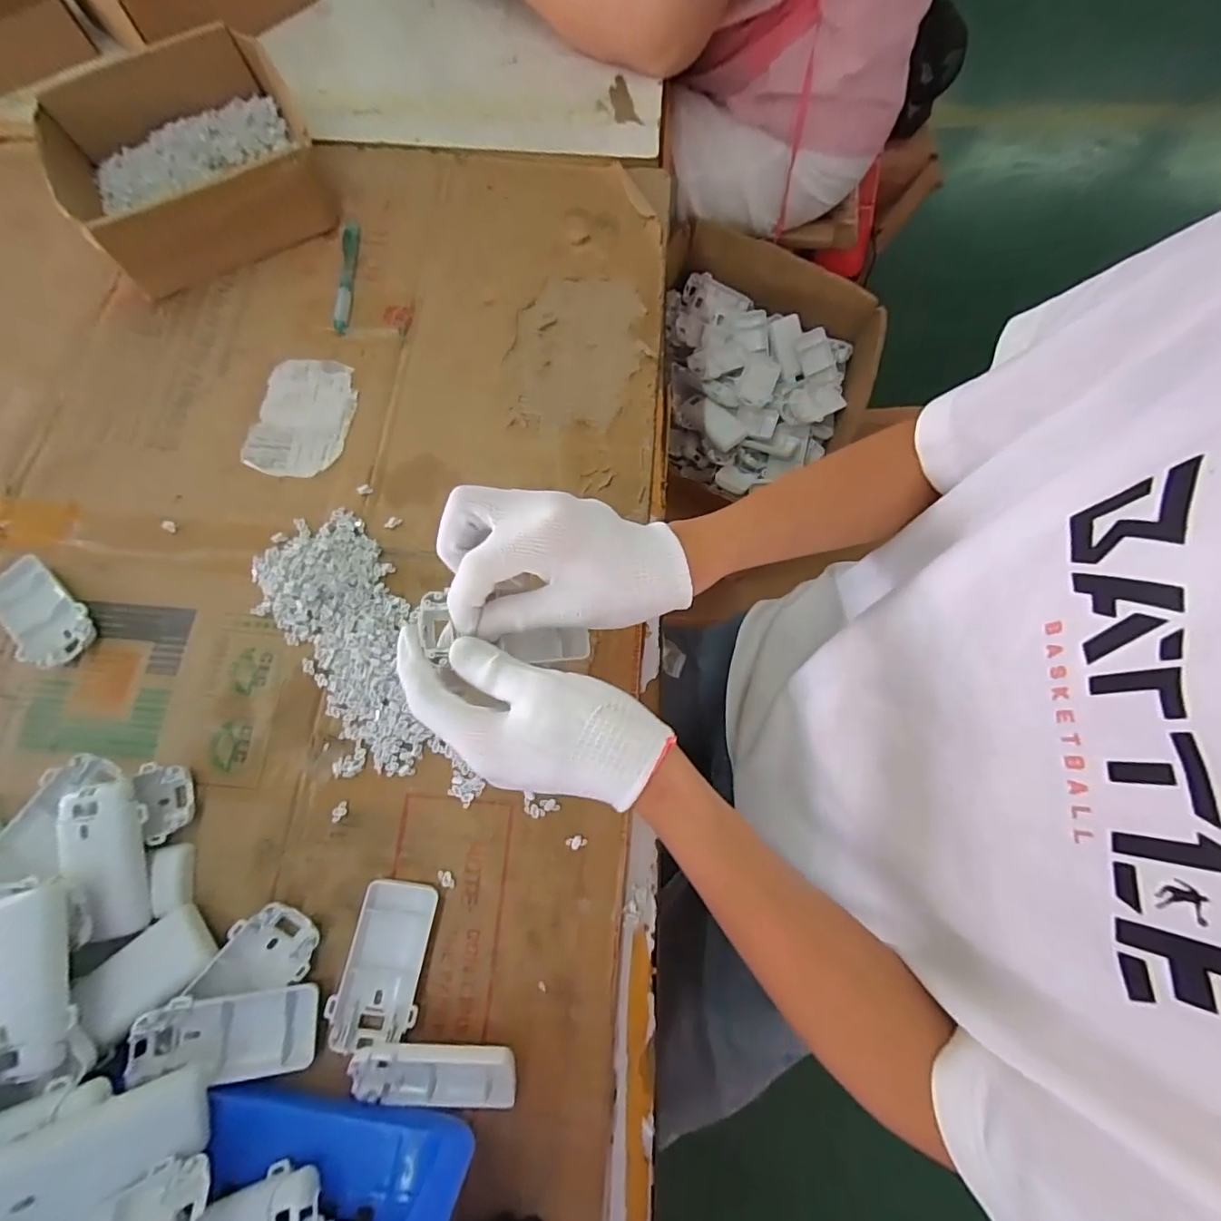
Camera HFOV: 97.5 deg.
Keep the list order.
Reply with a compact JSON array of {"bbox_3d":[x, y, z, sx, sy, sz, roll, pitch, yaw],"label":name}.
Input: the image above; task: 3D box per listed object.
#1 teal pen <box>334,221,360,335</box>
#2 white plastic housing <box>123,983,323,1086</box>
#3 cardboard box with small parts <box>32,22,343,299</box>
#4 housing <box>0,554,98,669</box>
[{"bbox_3d":[-0.252,-0.316,0.508,0.017,0.010,0.124,0,73,1],"label":"teal pen"},{"bbox_3d":[-0.234,0.259,0.330,0.098,0.019,0.046,7,74,-16],"label":"white plastic housing"},{"bbox_3d":[-0.401,-0.426,0.513,0.216,0.065,0.207,-26,74,-7],"label":"cardboard box with small parts"},{"bbox_3d":[-0.438,0.003,0.412,0.091,0.017,0.051,37,77,11],"label":"housing"}]

